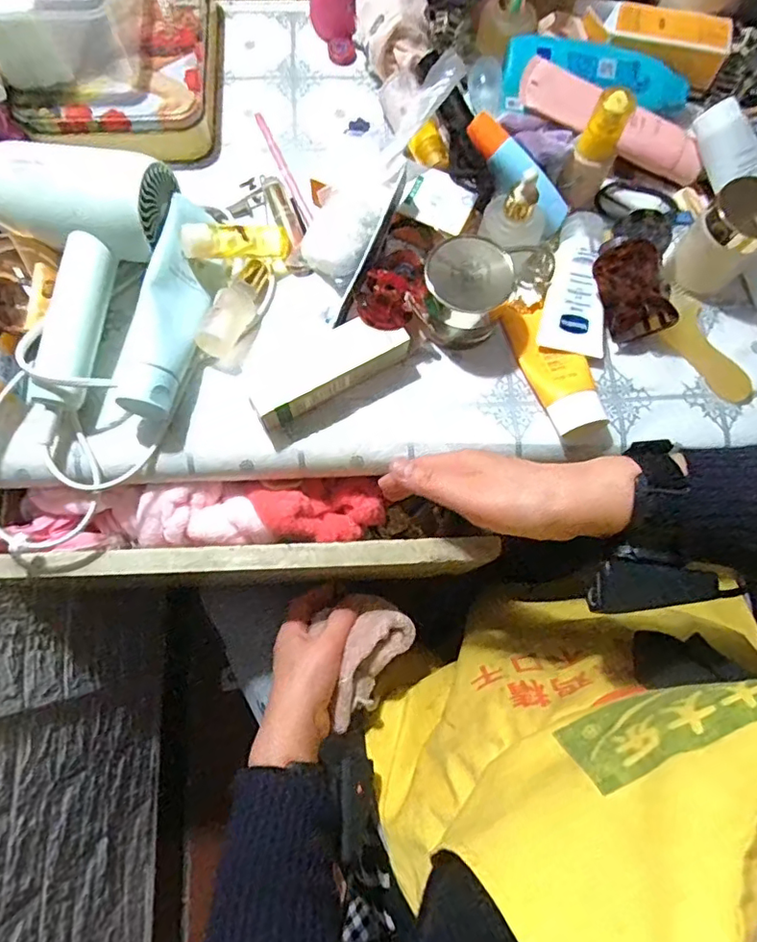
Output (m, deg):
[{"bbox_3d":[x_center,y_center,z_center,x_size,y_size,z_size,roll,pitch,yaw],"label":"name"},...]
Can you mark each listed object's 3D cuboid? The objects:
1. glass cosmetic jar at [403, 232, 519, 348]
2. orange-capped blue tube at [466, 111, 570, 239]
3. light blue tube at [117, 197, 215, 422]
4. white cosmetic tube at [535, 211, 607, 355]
[{"bbox_3d":[0.065,-0.137,0.425,0.061,0.052,0.067,1,74,-2],"label":"glass cosmetic jar"},{"bbox_3d":[0.112,-0.239,0.443,0.107,0.021,0.028,44,77,-8],"label":"orange-capped blue tube"},{"bbox_3d":[-0.154,-0.123,0.420,0.040,0.050,0.174,10,74,1],"label":"light blue tube"},{"bbox_3d":[0.162,-0.151,0.443,0.049,0.031,0.115,11,74,1],"label":"white cosmetic tube"}]

